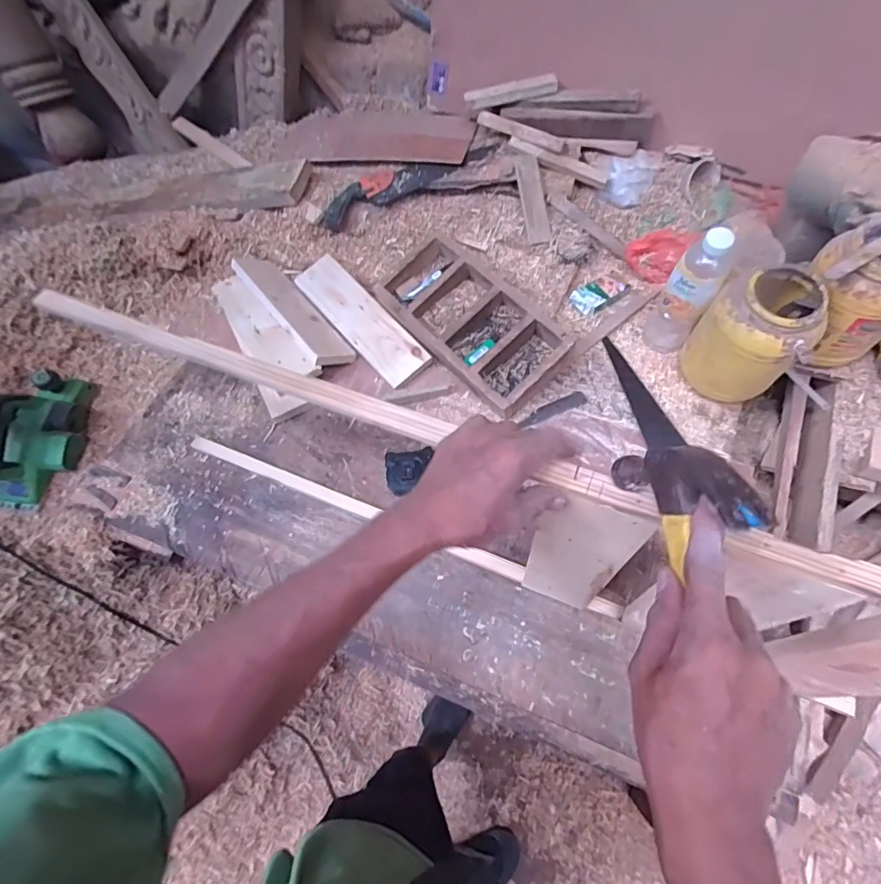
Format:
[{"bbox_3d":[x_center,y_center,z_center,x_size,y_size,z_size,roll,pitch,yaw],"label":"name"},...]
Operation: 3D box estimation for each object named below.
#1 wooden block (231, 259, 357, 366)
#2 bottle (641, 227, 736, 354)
[{"bbox_3d":[-0.314,-0.287,1.002,0.098,0.027,0.347,-23,65,-42],"label":"wooden block"},{"bbox_3d":[0.417,-0.247,0.801,0.078,0.259,0.078,22,64,16],"label":"bottle"}]

